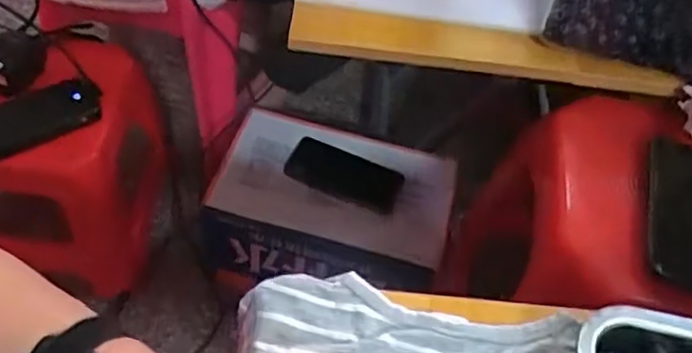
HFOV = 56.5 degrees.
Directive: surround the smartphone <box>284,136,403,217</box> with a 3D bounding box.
[{"bbox_3d":[-0.003,-0.002,0.926,0.166,0.012,0.070,21,73,10],"label":"smartphone"}]

